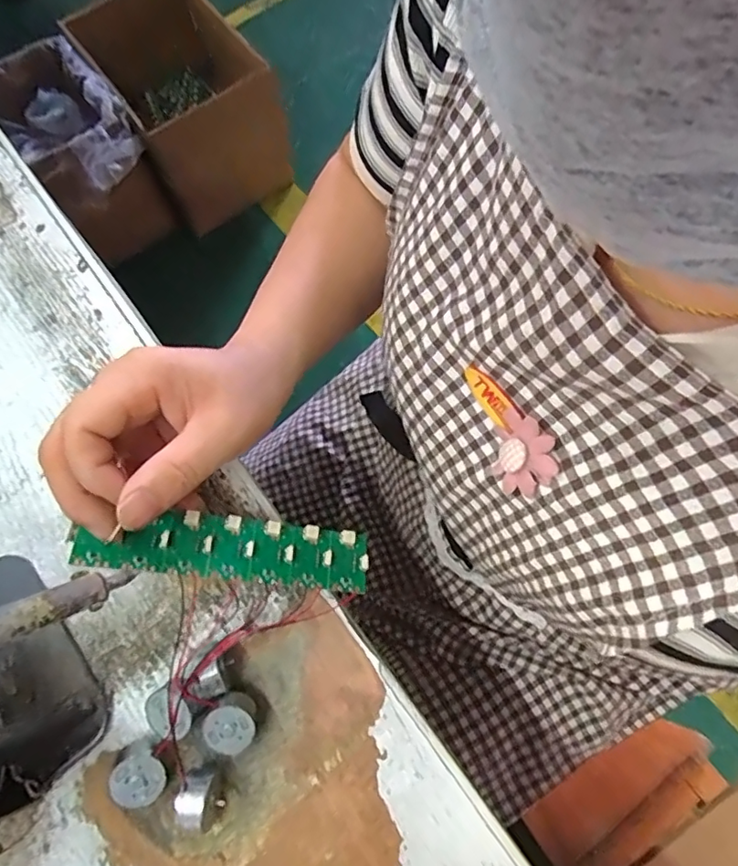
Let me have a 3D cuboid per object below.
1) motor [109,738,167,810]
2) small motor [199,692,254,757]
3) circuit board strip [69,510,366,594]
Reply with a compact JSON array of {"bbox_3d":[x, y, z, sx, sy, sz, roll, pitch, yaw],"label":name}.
[{"bbox_3d":[-0.103,0.154,0.245,0.021,0.019,0.026,-19,70,-7],"label":"motor"},{"bbox_3d":[-0.064,0.137,0.253,0.022,0.017,0.025,36,73,13],"label":"small motor"},{"bbox_3d":[-0.067,0.056,0.260,0.134,0.005,0.032,8,68,-17],"label":"circuit board strip"}]

